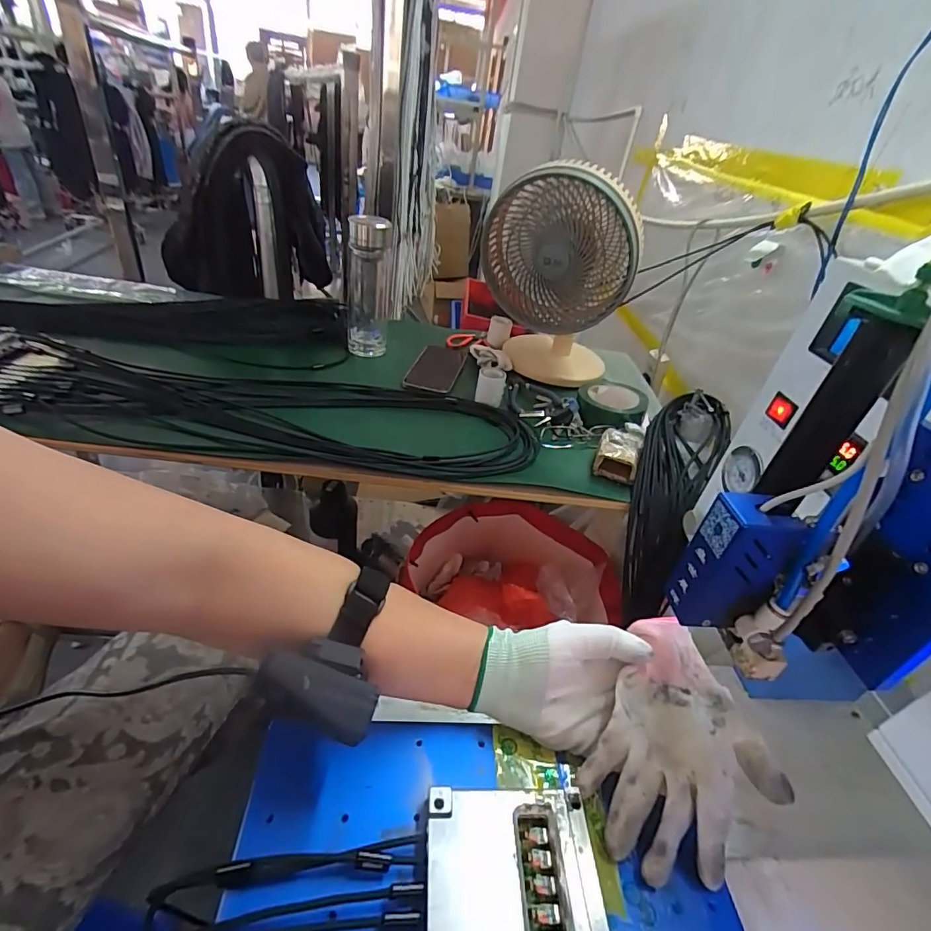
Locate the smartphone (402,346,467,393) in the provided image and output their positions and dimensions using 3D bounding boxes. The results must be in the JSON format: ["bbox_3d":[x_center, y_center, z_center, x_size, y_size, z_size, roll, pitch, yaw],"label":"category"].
[{"bbox_3d":[-0.047,-0.168,0.801,0.075,0.010,0.185,12,35,3],"label":"smartphone"}]

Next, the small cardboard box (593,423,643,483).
[{"bbox_3d":[0.205,-0.024,0.638,0.057,0.037,0.095,19,37,11],"label":"small cardboard box"}]

